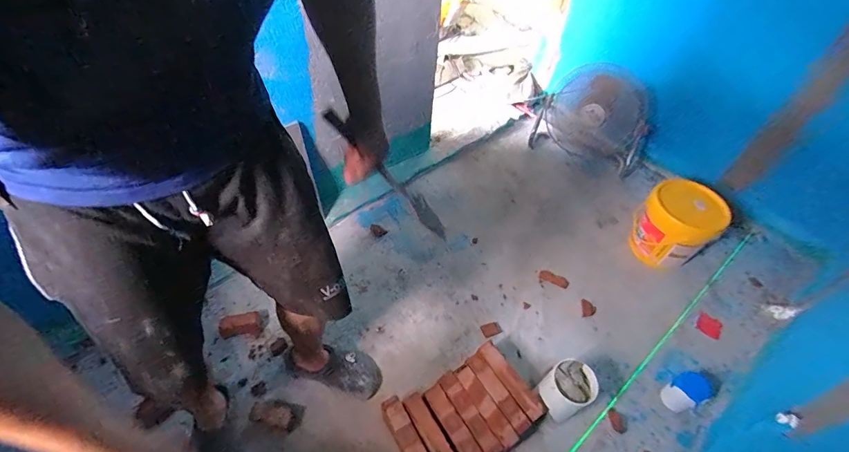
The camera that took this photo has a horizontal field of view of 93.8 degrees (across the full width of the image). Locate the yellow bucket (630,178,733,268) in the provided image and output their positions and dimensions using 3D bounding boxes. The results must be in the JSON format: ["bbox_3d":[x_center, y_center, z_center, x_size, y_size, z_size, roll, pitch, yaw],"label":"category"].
[{"bbox_3d":[0.898,-0.002,1.438,0.264,0.257,0.240,5,46,-5],"label":"yellow bucket"}]

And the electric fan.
[{"bbox_3d":[0.742,-0.482,1.715,0.486,0.431,0.186,32,50,20],"label":"electric fan"}]

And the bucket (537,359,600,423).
[{"bbox_3d":[0.370,0.429,1.037,0.107,0.148,0.106,5,46,-5],"label":"bucket"}]

